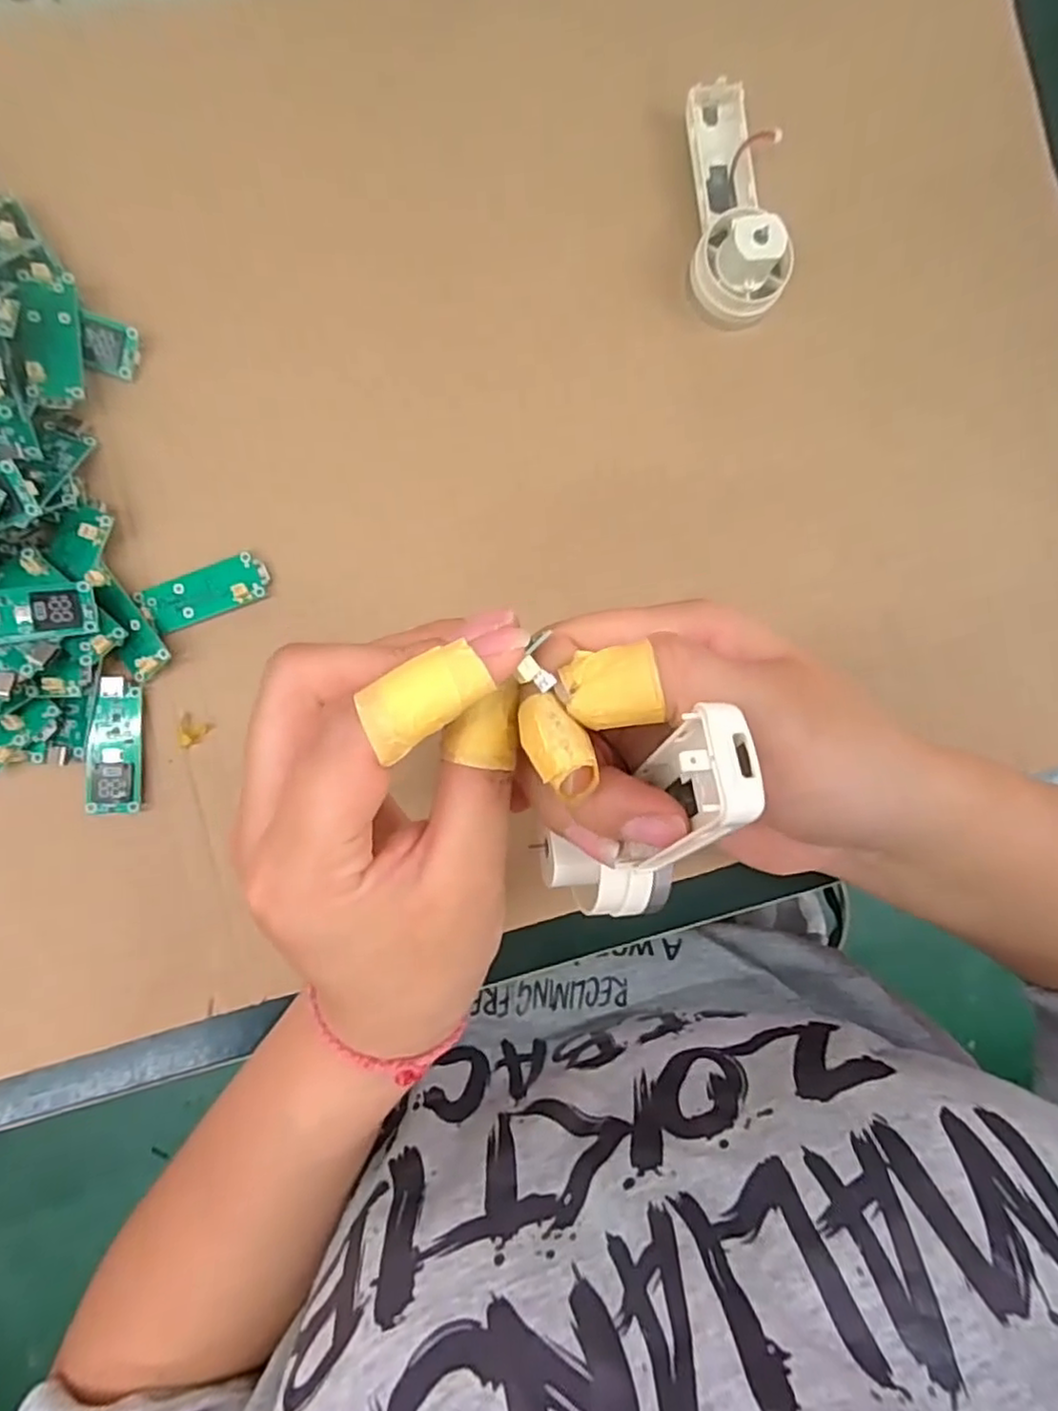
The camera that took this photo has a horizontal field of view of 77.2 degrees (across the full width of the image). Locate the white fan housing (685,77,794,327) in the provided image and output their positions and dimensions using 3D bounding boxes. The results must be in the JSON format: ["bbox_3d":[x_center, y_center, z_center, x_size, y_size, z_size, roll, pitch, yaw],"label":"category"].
[{"bbox_3d":[0.086,-0.211,0.274,0.038,0.028,0.093,-6,90,-6],"label":"white fan housing"}]

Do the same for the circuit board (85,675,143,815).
[{"bbox_3d":[-0.158,0.015,0.253,0.019,0.006,0.051,-2,89,-6],"label":"circuit board"}]

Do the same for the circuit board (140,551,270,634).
[{"bbox_3d":[-0.126,-0.045,0.261,0.046,0.007,0.021,-24,92,-6],"label":"circuit board"}]

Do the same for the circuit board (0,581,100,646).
[{"bbox_3d":[-0.182,-0.032,0.234,0.050,0.005,0.020,-10,90,-18],"label":"circuit board"}]

